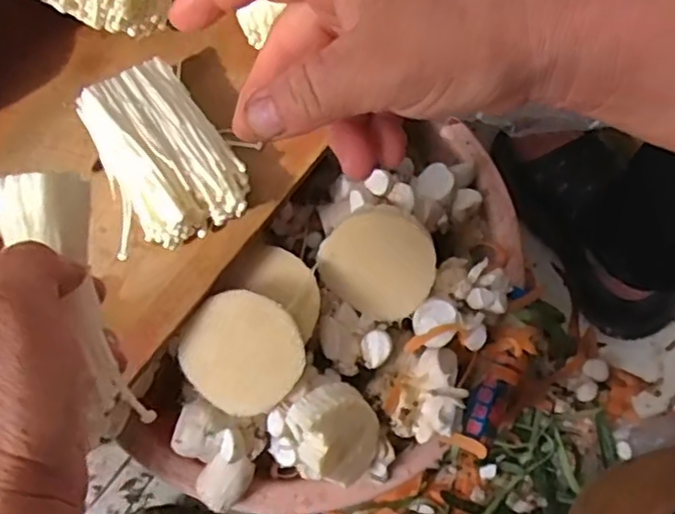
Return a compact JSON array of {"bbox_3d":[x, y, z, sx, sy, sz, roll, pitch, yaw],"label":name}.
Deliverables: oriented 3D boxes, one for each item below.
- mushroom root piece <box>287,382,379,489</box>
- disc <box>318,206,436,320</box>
[{"bbox_3d":[-0.002,0.126,0.495,0.062,0.036,0.076,-32,121,-28],"label":"mushroom root piece"},{"bbox_3d":[0.032,0.005,0.501,0.082,0.015,0.082,5,117,10],"label":"disc"}]

